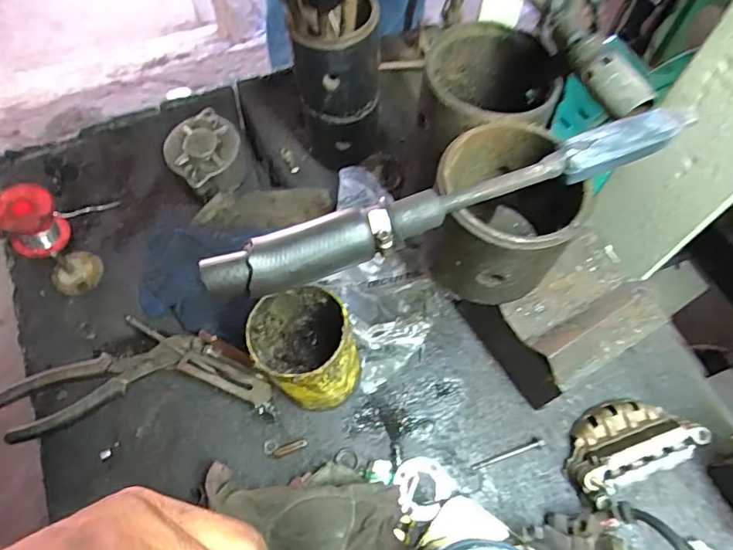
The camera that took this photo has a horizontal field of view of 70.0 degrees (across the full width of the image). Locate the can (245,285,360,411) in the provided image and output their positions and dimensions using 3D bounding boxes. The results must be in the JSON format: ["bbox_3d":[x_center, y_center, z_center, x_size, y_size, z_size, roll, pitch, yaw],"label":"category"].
[{"bbox_3d":[-0.048,0.064,0.427,0.076,0.111,0.073,1,63,-2],"label":"can"}]

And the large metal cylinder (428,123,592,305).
[{"bbox_3d":[0.082,-0.038,0.328,0.085,0.083,0.088,6,63,1],"label":"large metal cylinder"}]

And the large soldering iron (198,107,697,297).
[{"bbox_3d":[0.050,-0.039,0.277,0.271,0.028,0.025,-17,64,-10],"label":"large soldering iron"}]

